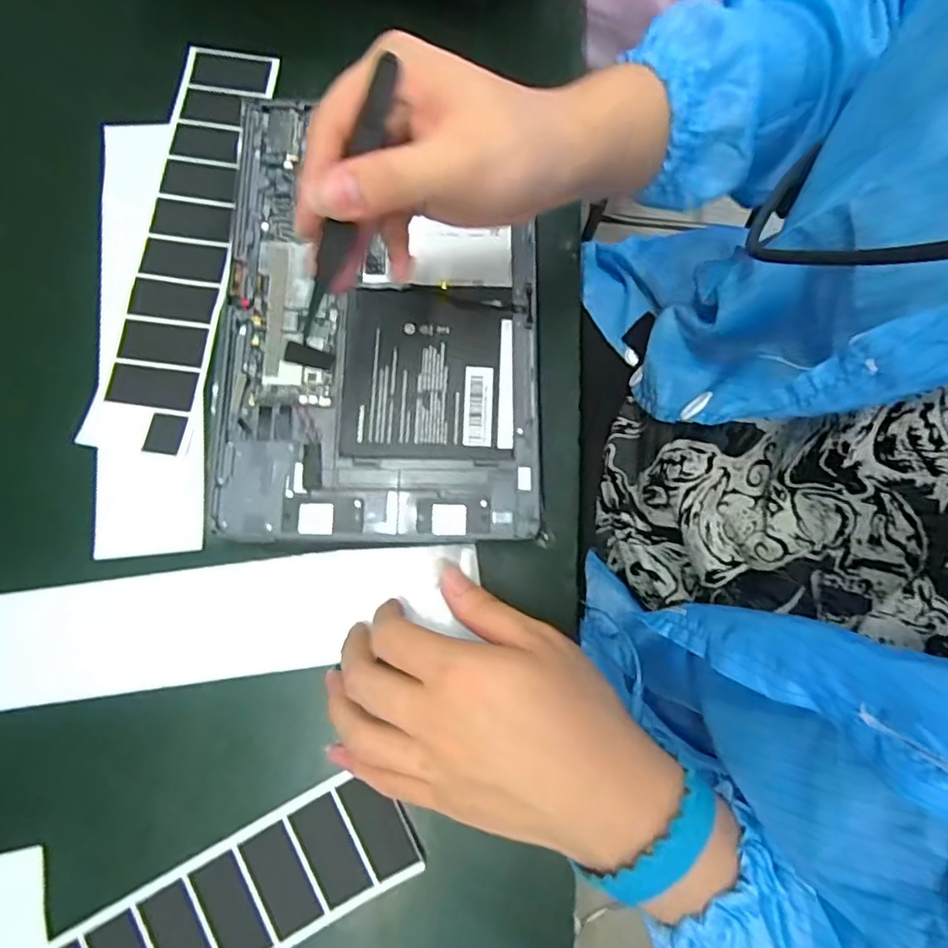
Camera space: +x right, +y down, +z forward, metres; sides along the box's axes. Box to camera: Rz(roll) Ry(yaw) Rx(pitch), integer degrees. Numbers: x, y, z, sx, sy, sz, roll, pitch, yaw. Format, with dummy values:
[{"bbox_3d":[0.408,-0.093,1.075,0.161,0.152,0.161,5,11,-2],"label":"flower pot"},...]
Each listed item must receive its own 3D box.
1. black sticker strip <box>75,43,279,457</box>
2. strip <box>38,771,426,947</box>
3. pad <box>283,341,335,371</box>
[{"bbox_3d":[-0.173,-0.143,0.354,0.055,0.005,0.265,7,78,0],"label":"black sticker strip"},{"bbox_3d":[-0.153,0.229,0.282,0.258,0.007,0.055,-28,82,-7],"label":"strip"},{"bbox_3d":[-0.072,-0.051,0.256,0.009,0.022,0.004,-55,46,23],"label":"pad"}]

